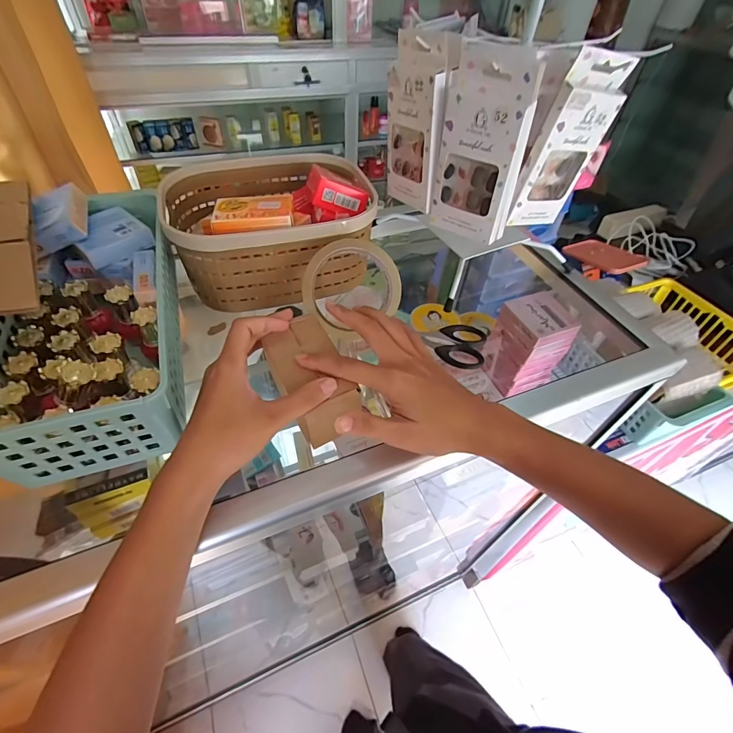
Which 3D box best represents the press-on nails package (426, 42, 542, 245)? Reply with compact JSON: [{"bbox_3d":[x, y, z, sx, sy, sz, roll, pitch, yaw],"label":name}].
[{"bbox_3d":[0.100,-0.193,0.345,0.076,0.143,0.026,35,55,24],"label":"press-on nails package"}]

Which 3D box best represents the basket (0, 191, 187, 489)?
[{"bbox_3d":[-0.241,-0.040,0.348,0.131,0.076,0.261,-12,51,-14],"label":"basket"}]

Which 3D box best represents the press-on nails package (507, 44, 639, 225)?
[{"bbox_3d":[0.183,-0.198,0.354,0.071,0.140,0.013,-7,48,-24],"label":"press-on nails package"}]

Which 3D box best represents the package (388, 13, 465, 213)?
[{"bbox_3d":[0.048,-0.229,0.369,0.015,0.146,0.075,-25,47,-27],"label":"package"}]

